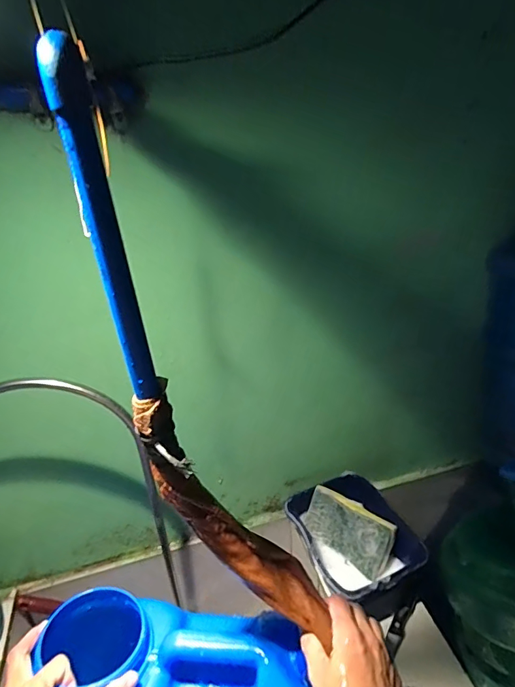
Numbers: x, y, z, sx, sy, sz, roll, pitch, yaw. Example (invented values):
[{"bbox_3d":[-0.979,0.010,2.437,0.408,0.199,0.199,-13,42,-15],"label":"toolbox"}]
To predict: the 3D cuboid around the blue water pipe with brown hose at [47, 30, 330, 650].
[{"bbox_3d":[-0.056,0.061,0.362,0.094,0.527,0.045,-11,26,16],"label":"blue water pipe with brown hose"}]

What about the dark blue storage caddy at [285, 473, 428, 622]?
[{"bbox_3d":[0.167,0.328,0.730,0.185,0.088,0.199,-12,30,-15],"label":"dark blue storage caddy"}]

